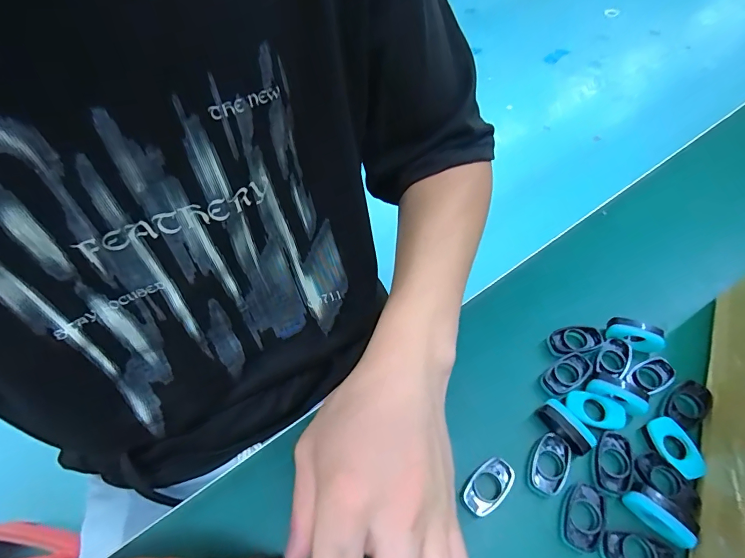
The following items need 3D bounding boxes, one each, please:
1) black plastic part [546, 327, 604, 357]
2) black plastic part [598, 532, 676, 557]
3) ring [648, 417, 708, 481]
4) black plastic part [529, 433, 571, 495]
[{"bbox_3d":[0.136,0.041,0.261,0.035,0.009,0.018,-8,56,-2],"label":"black plastic part"},{"bbox_3d":[0.134,0.140,0.197,0.037,0.005,0.017,6,56,8],"label":"black plastic part"},{"bbox_3d":[0.173,0.095,0.219,0.019,0.004,0.032,-16,56,-8],"label":"ring"},{"bbox_3d":[0.102,0.106,0.222,0.019,0.006,0.031,25,61,19],"label":"black plastic part"}]

